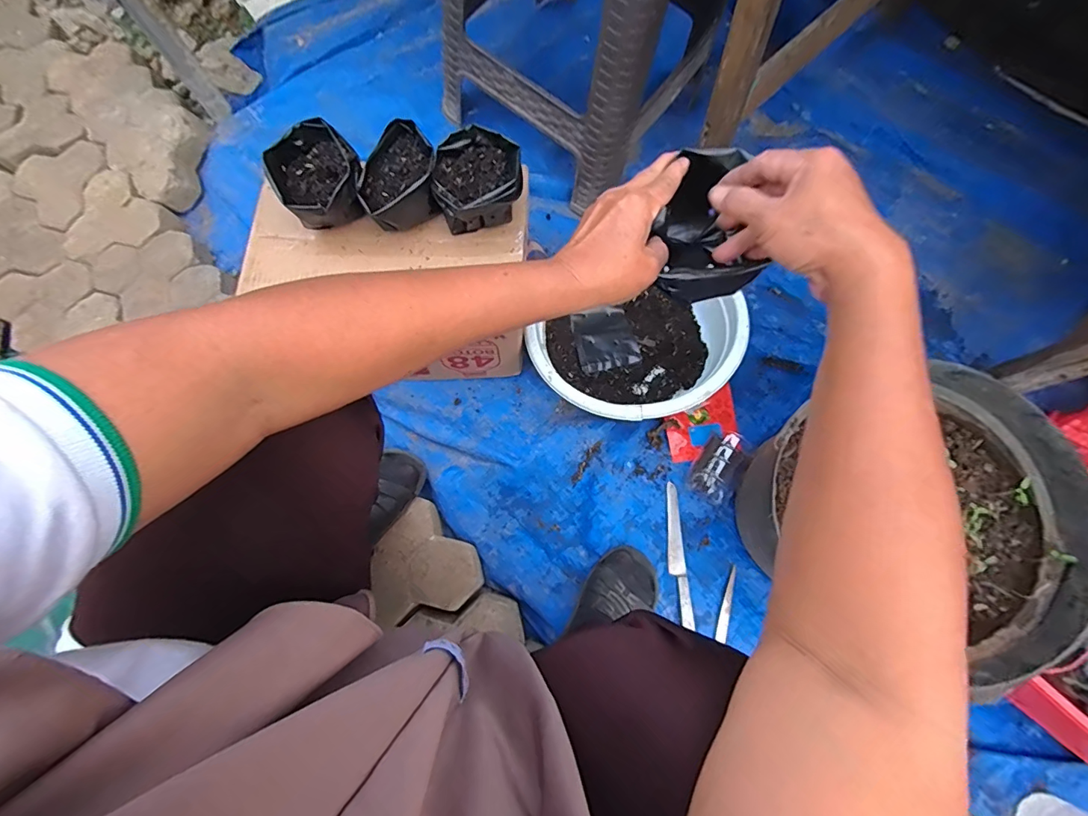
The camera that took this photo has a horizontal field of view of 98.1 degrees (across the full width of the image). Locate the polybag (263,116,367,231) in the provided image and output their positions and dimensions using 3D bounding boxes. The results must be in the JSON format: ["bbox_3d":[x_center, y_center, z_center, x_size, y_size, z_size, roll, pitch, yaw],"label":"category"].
[{"bbox_3d":[-0.278,-0.282,0.593,0.101,0.078,0.104,-38,78,-8],"label":"polybag"}]

